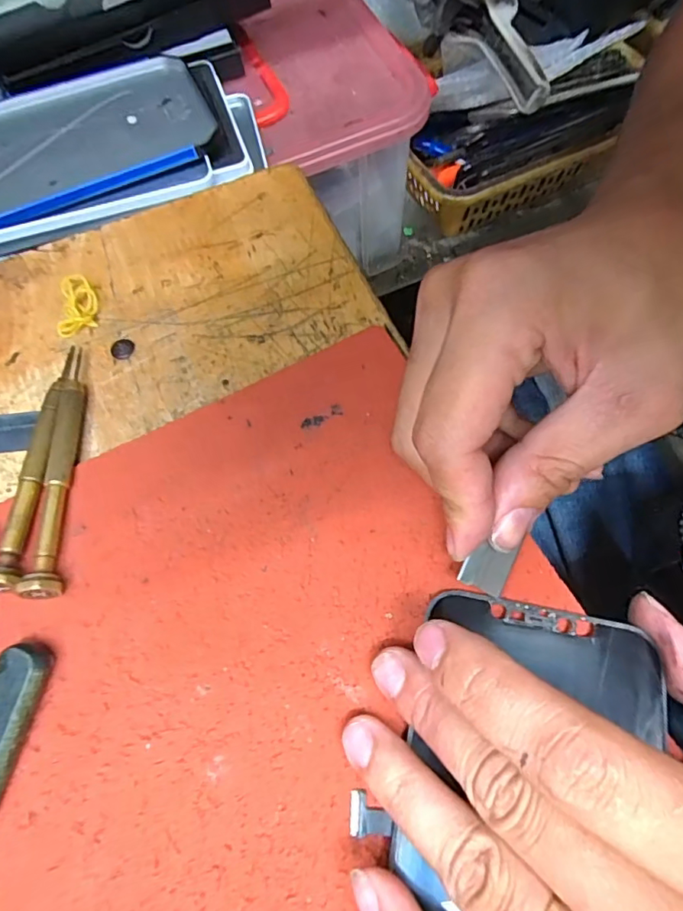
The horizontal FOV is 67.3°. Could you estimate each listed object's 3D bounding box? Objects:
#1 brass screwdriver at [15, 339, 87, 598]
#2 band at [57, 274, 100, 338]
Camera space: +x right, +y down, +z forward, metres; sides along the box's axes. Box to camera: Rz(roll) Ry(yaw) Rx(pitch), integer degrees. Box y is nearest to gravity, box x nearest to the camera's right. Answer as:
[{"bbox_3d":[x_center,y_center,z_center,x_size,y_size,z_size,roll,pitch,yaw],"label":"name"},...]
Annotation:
[{"bbox_3d":[-0.111,0.001,0.204,0.011,0.014,0.112,-7,65,0],"label":"brass screwdriver"},{"bbox_3d":[-0.124,-0.071,0.241,0.017,0.010,0.030,-7,65,0],"label":"band"}]

